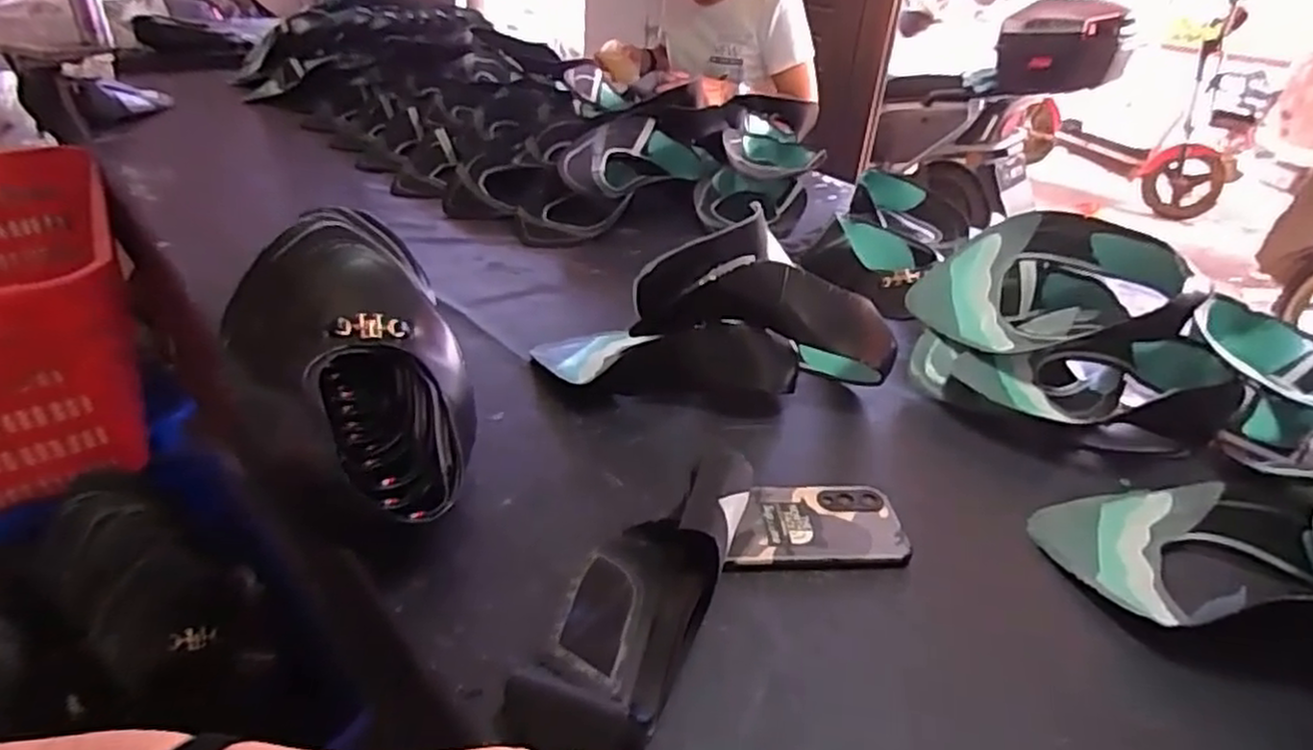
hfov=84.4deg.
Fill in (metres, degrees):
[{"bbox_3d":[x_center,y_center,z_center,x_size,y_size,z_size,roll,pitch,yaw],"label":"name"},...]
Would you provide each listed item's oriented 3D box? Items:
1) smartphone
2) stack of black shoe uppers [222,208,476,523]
[{"bbox_3d":[0.119,0.116,0.556,0.137,0.014,0.079,1,32,-5],"label":"smartphone"},{"bbox_3d":[-0.233,0.001,0.574,0.158,0.135,0.322,-22,40,-36],"label":"stack of black shoe uppers"}]

